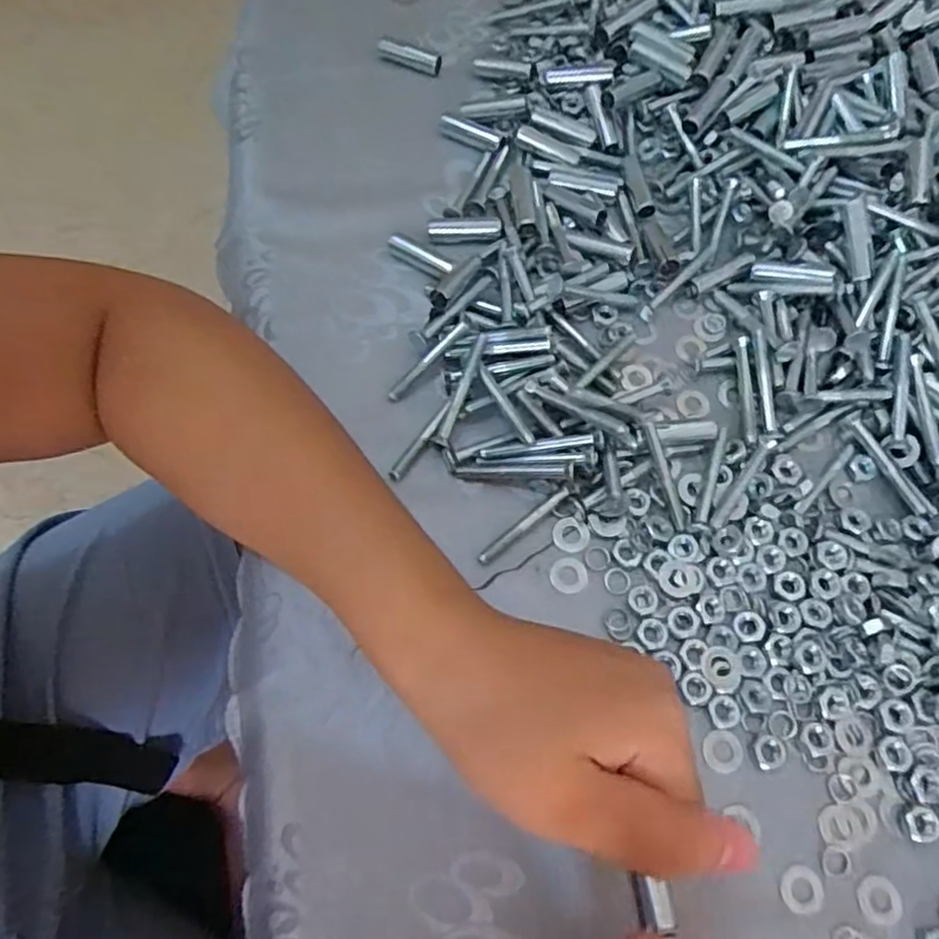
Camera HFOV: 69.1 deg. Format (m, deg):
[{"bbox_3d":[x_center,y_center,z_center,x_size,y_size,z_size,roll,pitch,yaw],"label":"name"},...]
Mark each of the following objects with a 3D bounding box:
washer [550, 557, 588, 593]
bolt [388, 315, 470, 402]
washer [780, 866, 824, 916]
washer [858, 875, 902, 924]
[{"bbox_3d":[0.044,0.047,0.302,0.017,0.004,0.016,1,67,-2],"label":"washer"},{"bbox_3d":[-0.020,-0.054,0.333,0.053,0.005,0.007,-45,75,0],"label":"bolt"},{"bbox_3d":[0.126,0.159,0.257,0.016,0.004,0.016,1,67,-2],"label":"washer"},{"bbox_3d":[0.155,0.162,0.256,0.016,0.004,0.016,1,67,-2],"label":"washer"}]

